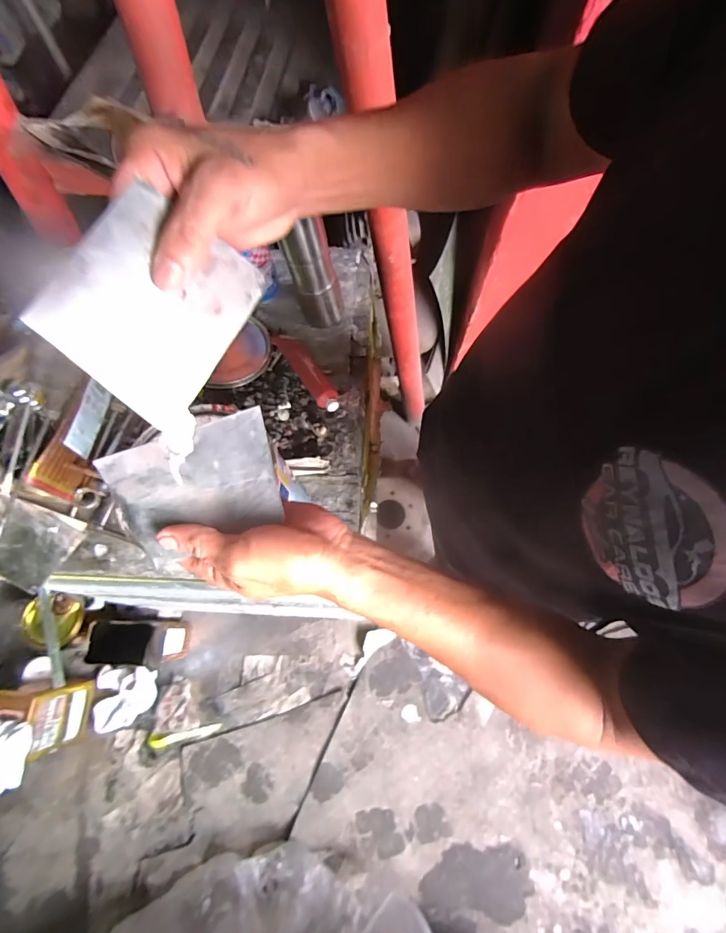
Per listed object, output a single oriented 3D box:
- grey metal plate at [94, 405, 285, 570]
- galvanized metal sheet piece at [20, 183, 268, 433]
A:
[{"bbox_3d":[-0.122,0.014,0.319,0.117,0.005,0.087,-23,96,-7],"label":"grey metal plate"},{"bbox_3d":[-0.122,-0.096,0.250,0.004,0.090,0.115,17,73,52],"label":"galvanized metal sheet piece"}]

